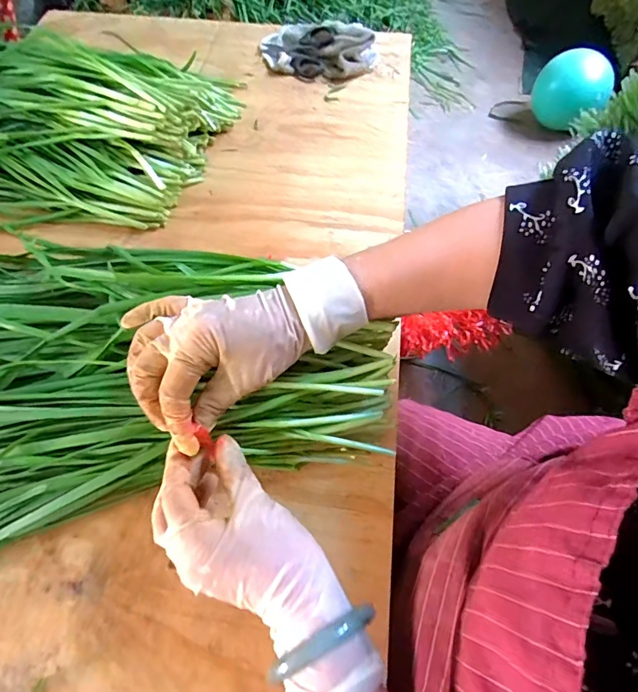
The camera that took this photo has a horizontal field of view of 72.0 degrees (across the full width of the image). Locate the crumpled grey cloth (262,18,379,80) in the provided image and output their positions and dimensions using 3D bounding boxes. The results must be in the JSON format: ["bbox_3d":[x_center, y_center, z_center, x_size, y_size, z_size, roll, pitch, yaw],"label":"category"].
[{"bbox_3d":[-0.005,-0.444,0.642,0.170,0.051,0.086,14,61,8],"label":"crumpled grey cloth"}]

